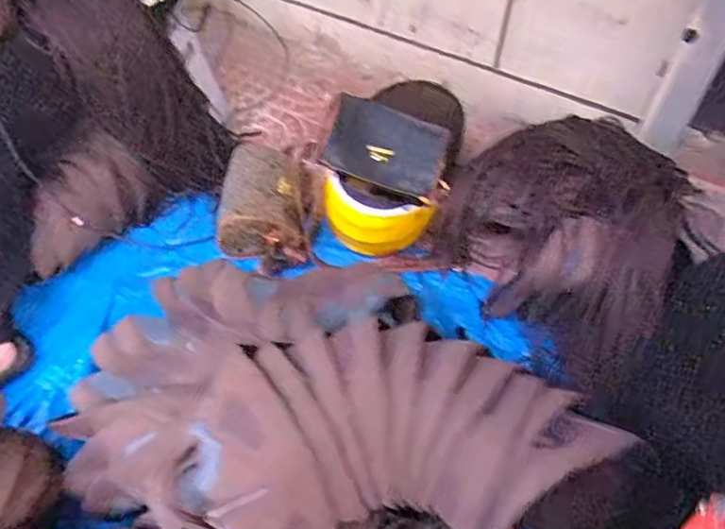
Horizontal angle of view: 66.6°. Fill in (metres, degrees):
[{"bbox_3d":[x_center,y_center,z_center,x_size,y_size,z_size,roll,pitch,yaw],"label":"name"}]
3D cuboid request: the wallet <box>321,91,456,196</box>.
[{"bbox_3d":[0.043,-0.205,0.953,0.197,0.016,0.135,19,84,-7],"label":"wallet"}]

